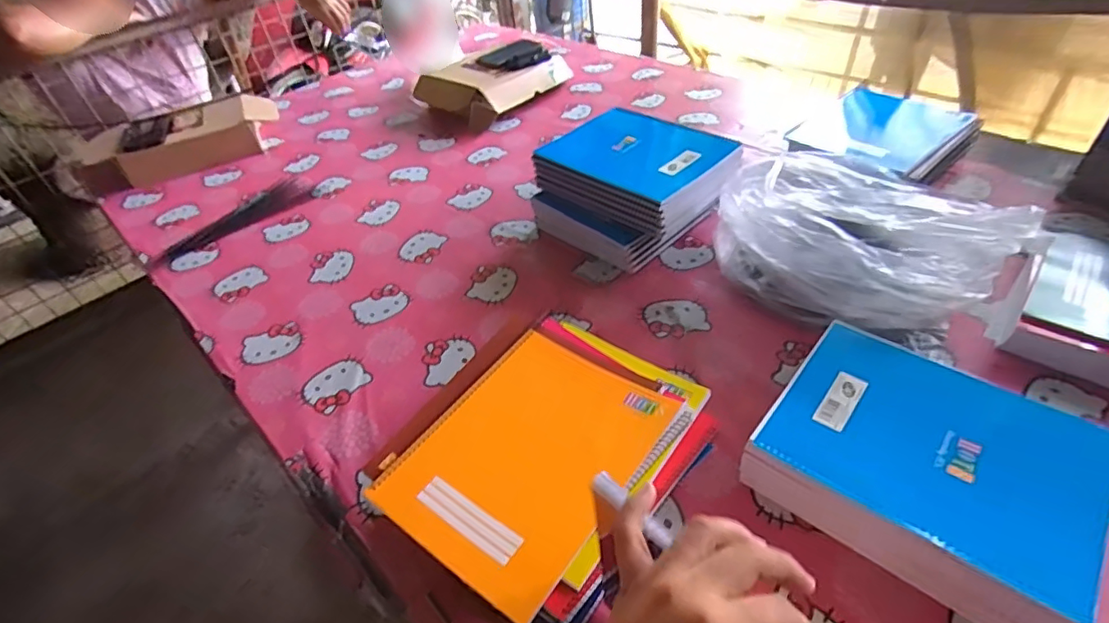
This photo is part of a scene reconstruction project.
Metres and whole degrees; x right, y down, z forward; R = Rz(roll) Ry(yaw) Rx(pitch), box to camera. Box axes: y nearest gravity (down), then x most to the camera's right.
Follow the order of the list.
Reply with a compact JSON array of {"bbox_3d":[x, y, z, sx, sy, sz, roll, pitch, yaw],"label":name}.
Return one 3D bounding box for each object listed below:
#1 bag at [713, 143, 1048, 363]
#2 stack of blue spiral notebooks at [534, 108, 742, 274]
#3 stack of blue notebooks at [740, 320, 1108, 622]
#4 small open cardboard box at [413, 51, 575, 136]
[{"bbox_3d":[0.382,-0.092,0.701,0.331,0.145,0.223,20,48,27],"label":"bag"},{"bbox_3d":[0.124,-0.196,0.861,0.242,0.121,0.260,-33,49,-27],"label":"stack of blue spiral notebooks"},{"bbox_3d":[0.333,0.142,0.504,0.247,0.069,0.223,29,53,33],"label":"stack of blue notebooks"},{"bbox_3d":[-0.145,-0.543,1.290,0.242,0.094,0.317,24,50,29],"label":"small open cardboard box"}]

